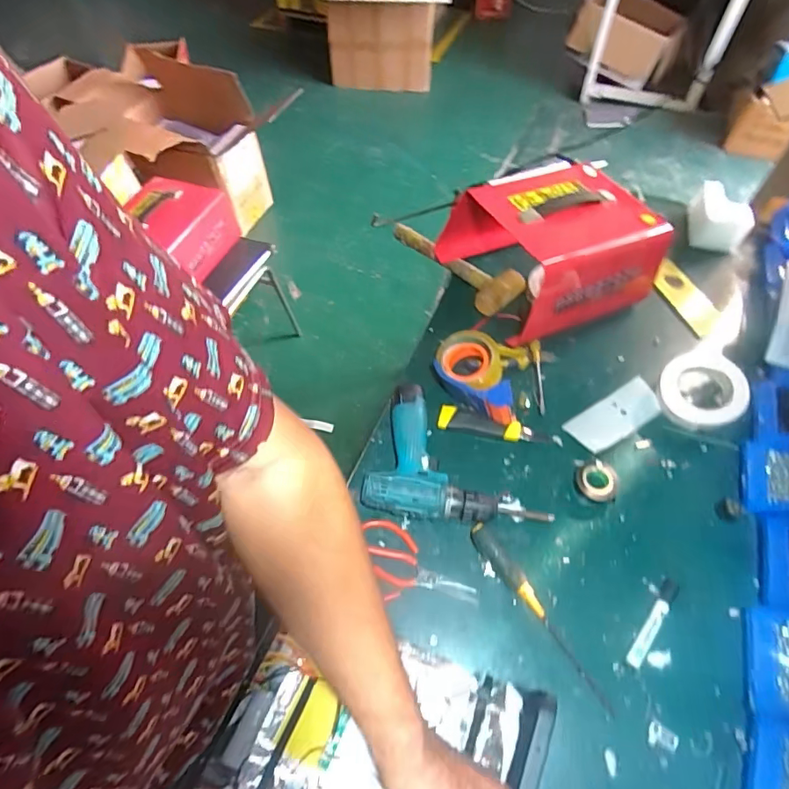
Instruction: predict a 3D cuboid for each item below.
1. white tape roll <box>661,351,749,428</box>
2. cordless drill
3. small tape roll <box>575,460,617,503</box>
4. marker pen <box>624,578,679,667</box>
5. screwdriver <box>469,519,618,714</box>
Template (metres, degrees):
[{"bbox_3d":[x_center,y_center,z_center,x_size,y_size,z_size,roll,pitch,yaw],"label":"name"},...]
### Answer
[{"bbox_3d":[0.484,-0.011,0.771,0.131,0.052,0.123,-31,63,-17],"label":"white tape roll"},{"bbox_3d":[0.099,0.094,0.721,0.259,0.052,0.194,8,59,6],"label":"cordless drill"},{"bbox_3d":[0.298,0.125,0.718,0.057,0.019,0.066,37,66,21],"label":"small tape roll"},{"bbox_3d":[0.327,0.285,0.619,0.019,0.019,0.128,36,66,21],"label":"marker pen"},{"bbox_3d":[0.188,0.272,0.629,0.032,0.026,0.252,-32,63,-17],"label":"screwdriver"}]

